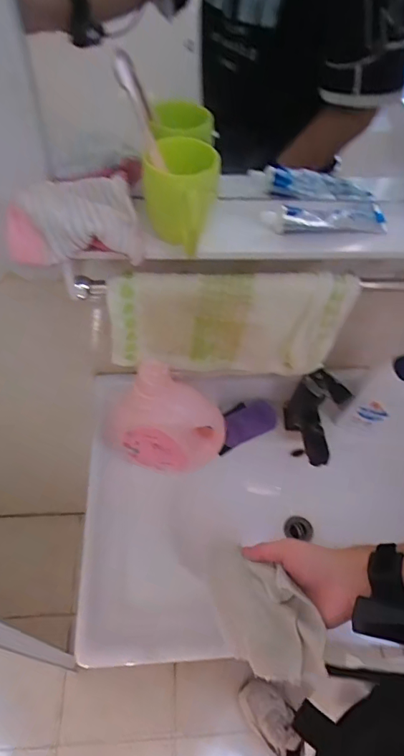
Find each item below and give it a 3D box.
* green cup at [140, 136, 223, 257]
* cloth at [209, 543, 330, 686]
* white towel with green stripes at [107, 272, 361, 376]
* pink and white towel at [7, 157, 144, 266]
[{"bbox_3d":[-0.023,-0.209,0.518,0.079,0.092,0.096,17,54,8],"label":"green cup"},{"bbox_3d":[0.063,0.280,0.550,0.182,0.030,0.103,24,77,42],"label":"cloth"},{"bbox_3d":[0.041,-0.074,0.659,0.337,0.184,0.030,-2,54,-6],"label":"white towel with green stripes"},{"bbox_3d":[-0.149,-0.191,0.521,0.154,0.047,0.123,-4,54,-7],"label":"pink and white towel"}]

